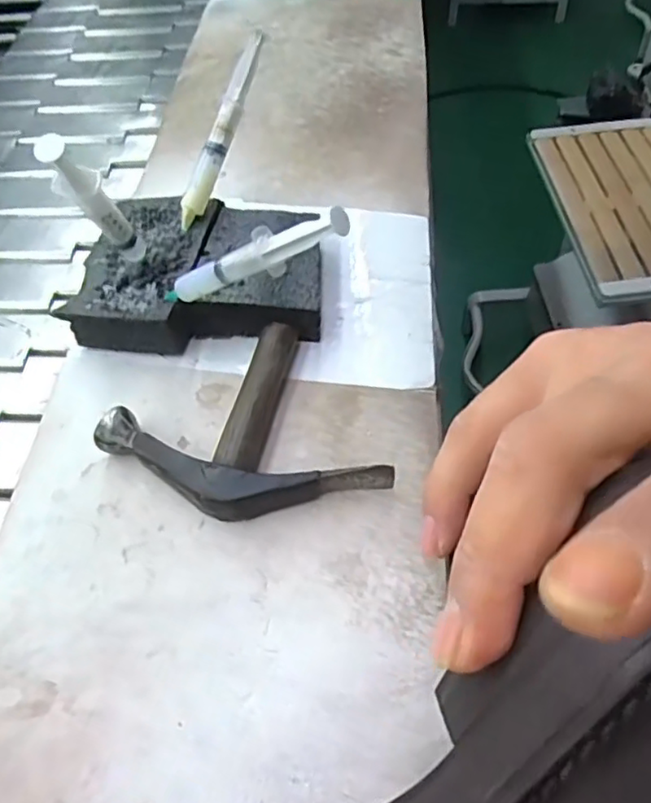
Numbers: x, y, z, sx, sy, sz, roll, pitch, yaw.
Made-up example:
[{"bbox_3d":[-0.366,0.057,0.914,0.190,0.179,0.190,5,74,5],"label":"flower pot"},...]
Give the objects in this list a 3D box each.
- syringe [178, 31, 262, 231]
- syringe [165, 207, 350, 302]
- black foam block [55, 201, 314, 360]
[{"bbox_3d":[-0.074,-0.190,0.443,0.017,0.013,0.137,22,92,20],"label":"syringe"},{"bbox_3d":[-0.045,-0.079,0.361,0.148,0.025,0.014,-12,45,39],"label":"syringe"},{"bbox_3d":[-0.085,-0.091,0.443,0.166,0.038,0.124,-1,54,5],"label":"black foam block"}]

